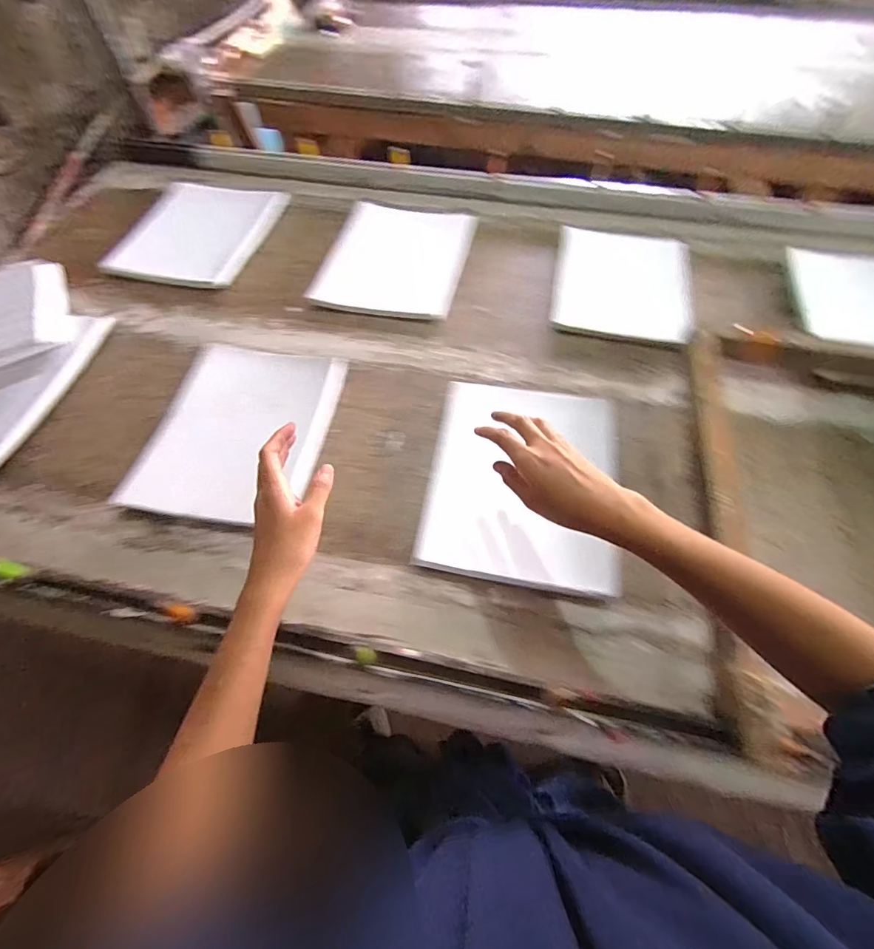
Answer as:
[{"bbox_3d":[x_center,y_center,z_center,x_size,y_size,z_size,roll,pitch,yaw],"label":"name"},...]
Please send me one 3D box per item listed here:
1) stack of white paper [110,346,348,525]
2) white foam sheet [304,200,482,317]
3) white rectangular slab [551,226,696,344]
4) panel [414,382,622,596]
[{"bbox_3d":[-0.254,-0.065,0.570,0.209,0.024,0.263,7,61,5],"label":"stack of white paper"},{"bbox_3d":[-0.071,-0.376,0.743,0.230,0.022,0.249,12,62,8],"label":"white foam sheet"},{"bbox_3d":[0.305,-0.321,0.705,0.208,0.021,0.259,8,63,14],"label":"white rectangular slab"},{"bbox_3d":[0.107,0.000,0.528,0.219,0.014,0.262,7,64,9],"label":"panel"}]

